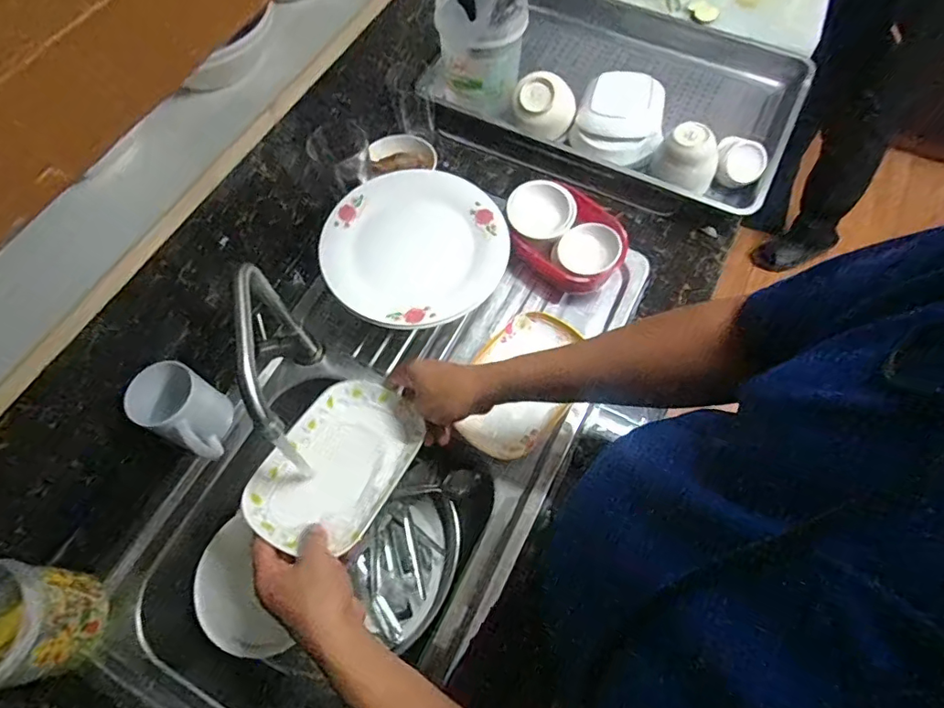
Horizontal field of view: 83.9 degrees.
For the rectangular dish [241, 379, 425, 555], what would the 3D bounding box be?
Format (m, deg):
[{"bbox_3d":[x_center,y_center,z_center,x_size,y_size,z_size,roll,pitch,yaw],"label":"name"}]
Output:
[{"bbox_3d":[-0.149,0.122,0.590,0.137,0.030,0.202,25,52,11],"label":"rectangular dish"}]

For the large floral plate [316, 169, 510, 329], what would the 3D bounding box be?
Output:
[{"bbox_3d":[-0.077,-0.142,0.695,0.238,0.022,0.234,0,64,1],"label":"large floral plate"}]

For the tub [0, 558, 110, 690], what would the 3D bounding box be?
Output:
[{"bbox_3d":[-0.457,0.270,0.526,0.106,0.113,0.109,-3,64,-1],"label":"tub"}]

